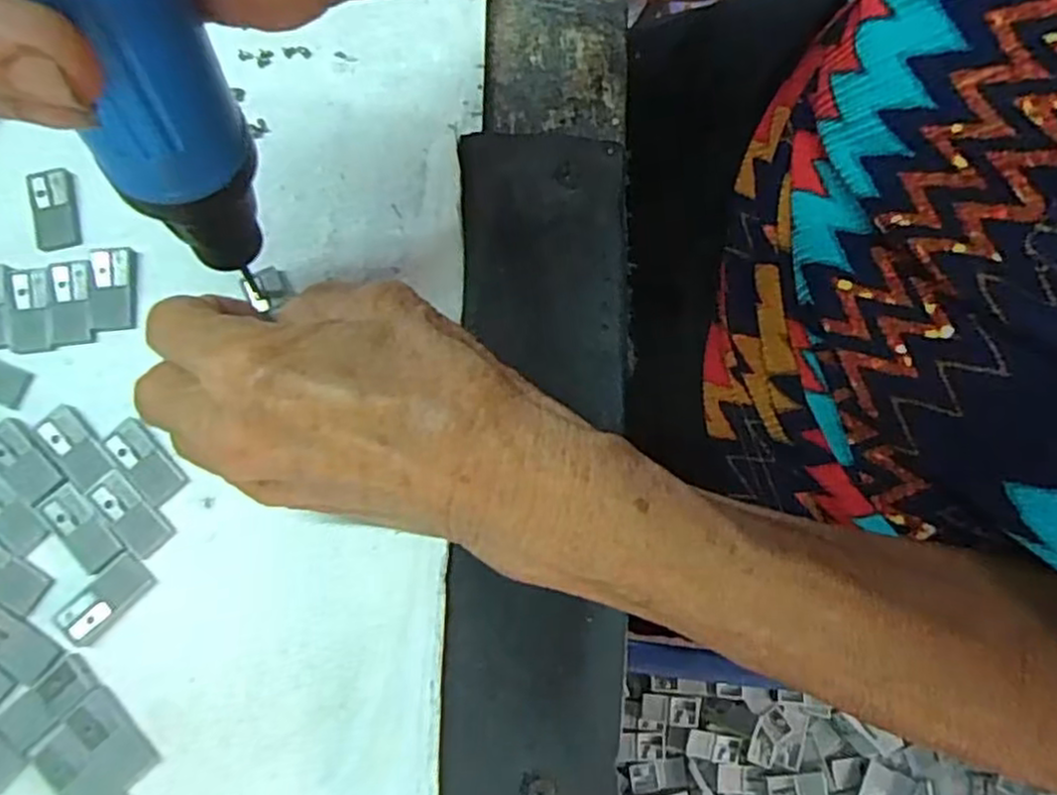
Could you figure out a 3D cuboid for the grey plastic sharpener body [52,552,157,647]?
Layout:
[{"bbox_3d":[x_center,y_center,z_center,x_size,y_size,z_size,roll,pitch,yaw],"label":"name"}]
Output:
[{"bbox_3d":[-0.130,0.062,0.218,0.014,0.004,0.028,43,81,8],"label":"grey plastic sharpener body"}]

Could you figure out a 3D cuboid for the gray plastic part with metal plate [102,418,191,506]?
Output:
[{"bbox_3d":[-0.122,0.020,0.226,0.014,0.004,0.028,-42,82,-8],"label":"gray plastic part with metal plate"}]

